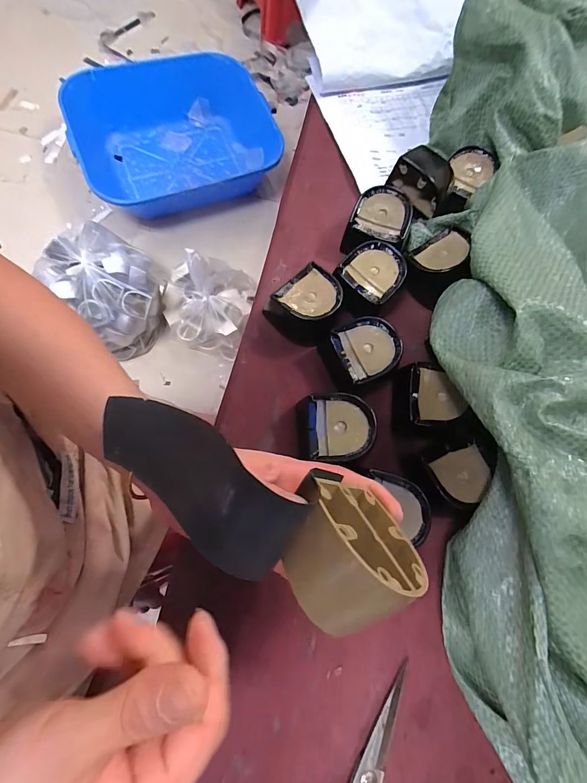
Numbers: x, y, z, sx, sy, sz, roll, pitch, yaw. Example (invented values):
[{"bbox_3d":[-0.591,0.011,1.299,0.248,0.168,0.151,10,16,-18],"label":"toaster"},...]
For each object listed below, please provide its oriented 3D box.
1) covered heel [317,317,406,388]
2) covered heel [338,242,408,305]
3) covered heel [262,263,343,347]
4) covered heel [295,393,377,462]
[{"bbox_3d":[0.061,-0.032,0.335,0.063,0.044,0.058,-10,73,-8],"label":"covered heel"},{"bbox_3d":[0.075,-0.111,0.359,0.055,0.042,0.055,42,73,7],"label":"covered heel"},{"bbox_3d":[0.011,-0.083,0.347,0.065,0.043,0.057,39,73,8],"label":"covered heel"},{"bbox_3d":[0.035,0.033,0.314,0.058,0.038,0.054,3,72,-5],"label":"covered heel"}]

